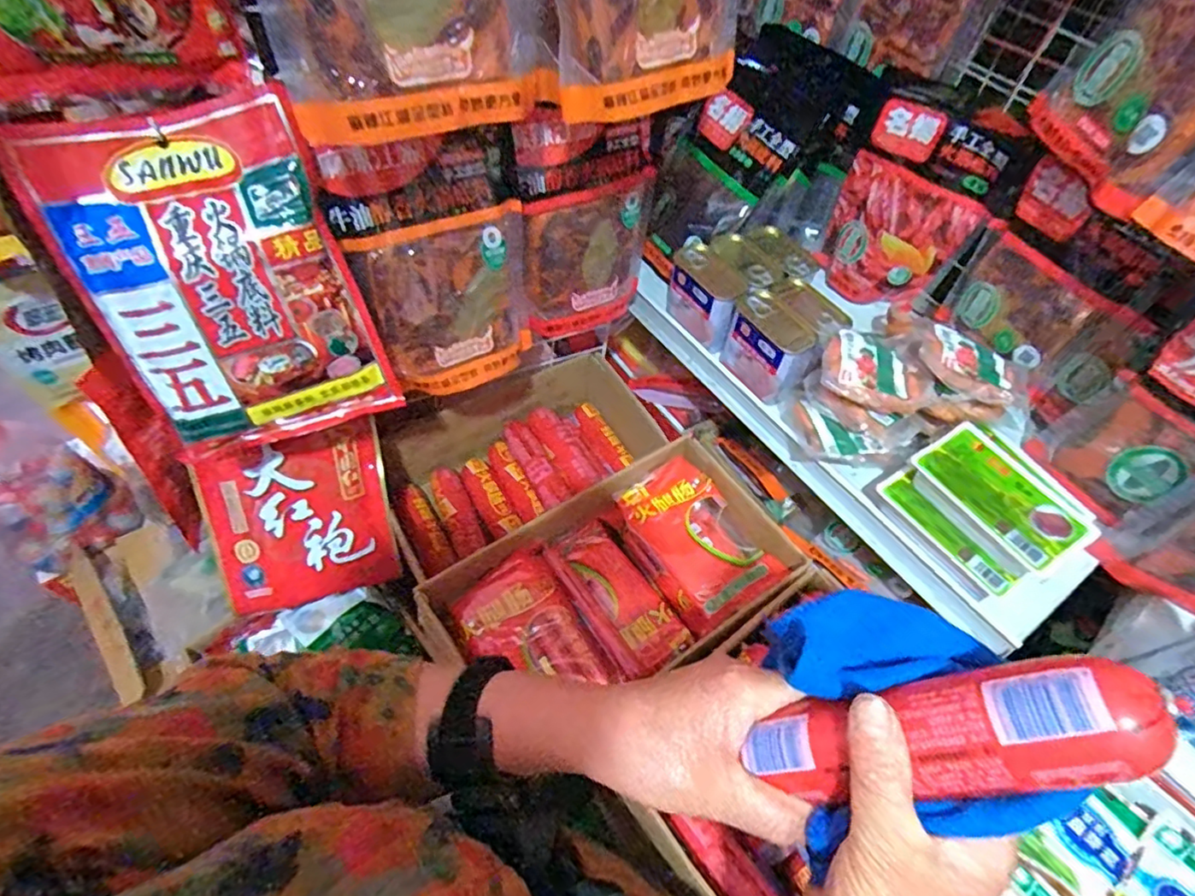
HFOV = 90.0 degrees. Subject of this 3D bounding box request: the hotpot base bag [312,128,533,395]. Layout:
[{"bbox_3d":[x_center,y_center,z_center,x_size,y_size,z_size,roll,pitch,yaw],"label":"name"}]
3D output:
[{"bbox_3d":[-0.139,-0.164,0.548,0.167,0.225,0.044,-22,35,-23],"label":"hotpot base bag"}]

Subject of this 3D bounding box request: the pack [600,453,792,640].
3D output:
[{"bbox_3d":[0.105,0.101,0.659,0.118,0.057,0.167,-30,62,-22],"label":"pack"}]

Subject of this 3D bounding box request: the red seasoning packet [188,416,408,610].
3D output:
[{"bbox_3d":[-0.313,0.078,0.638,0.170,0.194,0.012,-13,21,-22],"label":"red seasoning packet"}]

